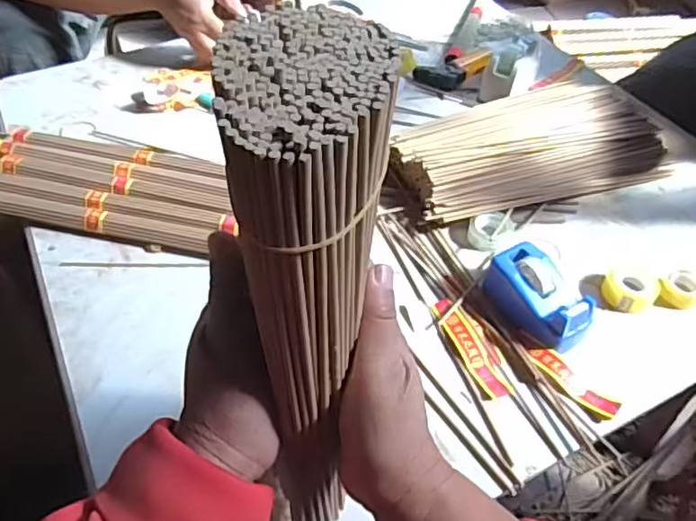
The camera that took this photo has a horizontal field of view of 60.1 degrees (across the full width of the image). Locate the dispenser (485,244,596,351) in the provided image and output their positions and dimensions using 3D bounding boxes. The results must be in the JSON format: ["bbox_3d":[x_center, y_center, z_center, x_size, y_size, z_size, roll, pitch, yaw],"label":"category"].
[{"bbox_3d":[0.176,0.033,0.558,0.056,0.048,0.102,-29,55,-24],"label":"dispenser"}]

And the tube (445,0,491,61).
[{"bbox_3d":[0.203,-0.394,0.968,0.028,0.023,0.305,17,50,13],"label":"tube"}]

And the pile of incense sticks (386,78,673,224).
[{"bbox_3d":[0.214,-0.154,0.731,0.333,0.050,0.195,-15,50,-14],"label":"pile of incense sticks"}]

